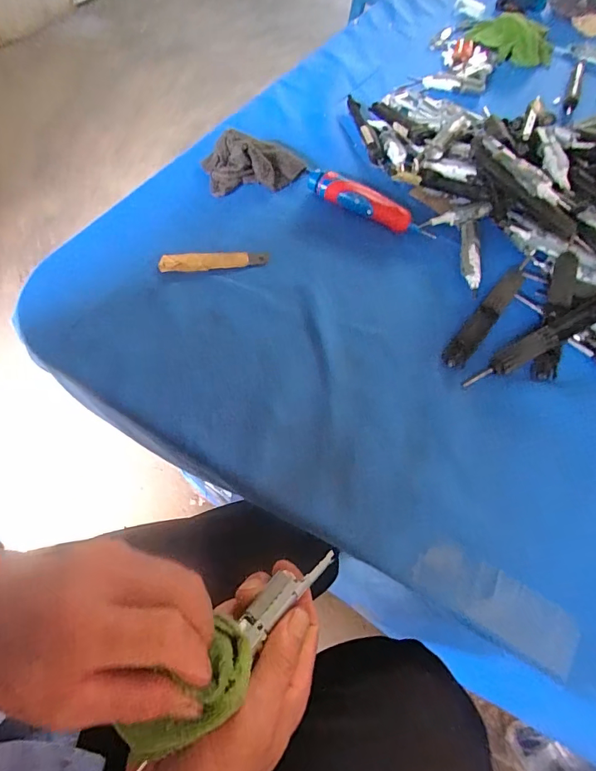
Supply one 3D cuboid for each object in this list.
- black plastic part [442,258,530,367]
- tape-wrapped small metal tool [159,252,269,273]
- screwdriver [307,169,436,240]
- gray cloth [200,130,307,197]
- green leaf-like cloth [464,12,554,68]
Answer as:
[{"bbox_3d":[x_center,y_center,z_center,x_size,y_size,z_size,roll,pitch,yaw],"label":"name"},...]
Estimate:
[{"bbox_3d":[0.195,-0.080,0.430,0.023,0.018,0.168,37,64,16],"label":"black plastic part"},{"bbox_3d":[-0.089,-0.133,0.461,0.112,0.008,0.023,-6,61,-8],"label":"tape-wrapped small metal tool"},{"bbox_3d":[0.080,-0.208,0.500,0.158,0.023,0.032,32,62,13],"label":"screwdriver"},{"bbox_3d":[-0.052,-0.271,0.522,0.122,0.038,0.066,-8,61,-9],"label":"gray cloth"},{"bbox_3d":[0.355,-0.578,0.720,0.143,0.045,0.081,24,61,11],"label":"green leaf-like cloth"}]

